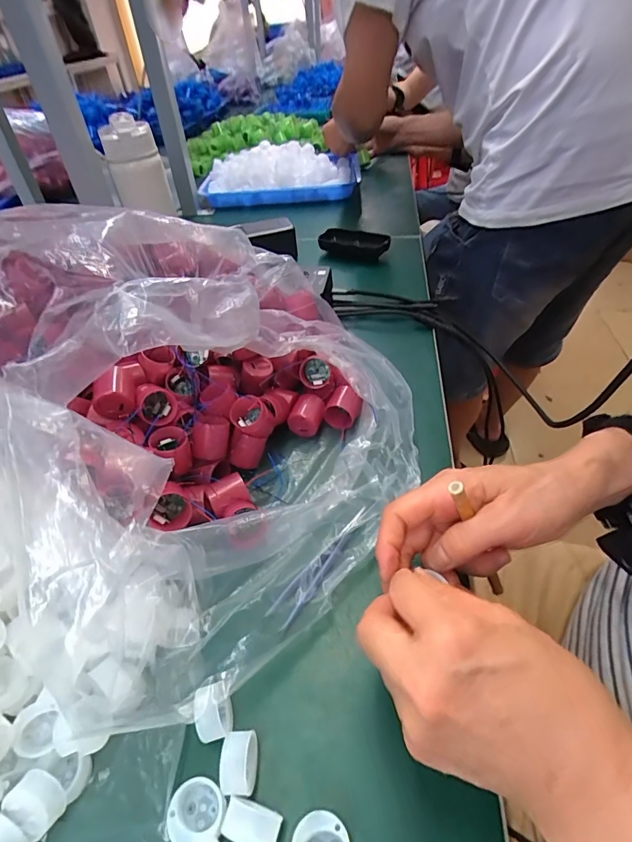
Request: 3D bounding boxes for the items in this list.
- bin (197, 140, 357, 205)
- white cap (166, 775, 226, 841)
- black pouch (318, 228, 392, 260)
[{"bbox_3d":[-0.068,-0.537,0.934,0.319,0.065,0.249,-1,43,4],"label":"bin"},{"bbox_3d":[-0.059,0.196,0.221,0.028,0.014,0.027,-3,43,2],"label":"white cap"},{"bbox_3d":[0.058,-0.271,0.674,0.106,0.023,0.046,14,46,19],"label":"black pouch"}]

